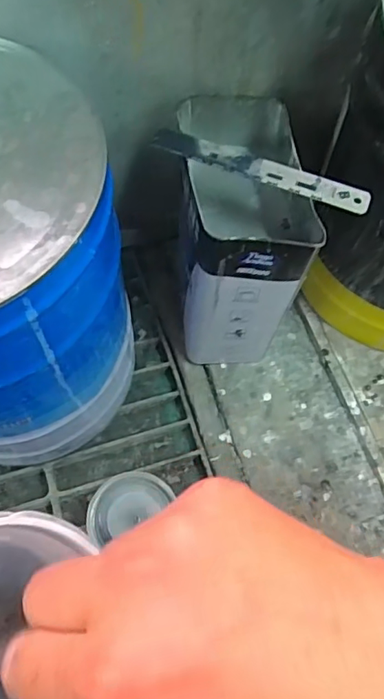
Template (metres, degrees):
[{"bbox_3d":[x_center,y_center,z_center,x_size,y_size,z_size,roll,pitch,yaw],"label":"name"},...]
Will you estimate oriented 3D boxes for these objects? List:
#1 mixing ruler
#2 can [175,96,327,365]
[{"bbox_3d":[0.063,-0.165,0.494,0.202,0.007,0.027,18,75,5],"label":"mixing ruler"},{"bbox_3d":[0.048,-0.115,0.629,0.117,0.282,0.186,-6,67,-6],"label":"can"}]

